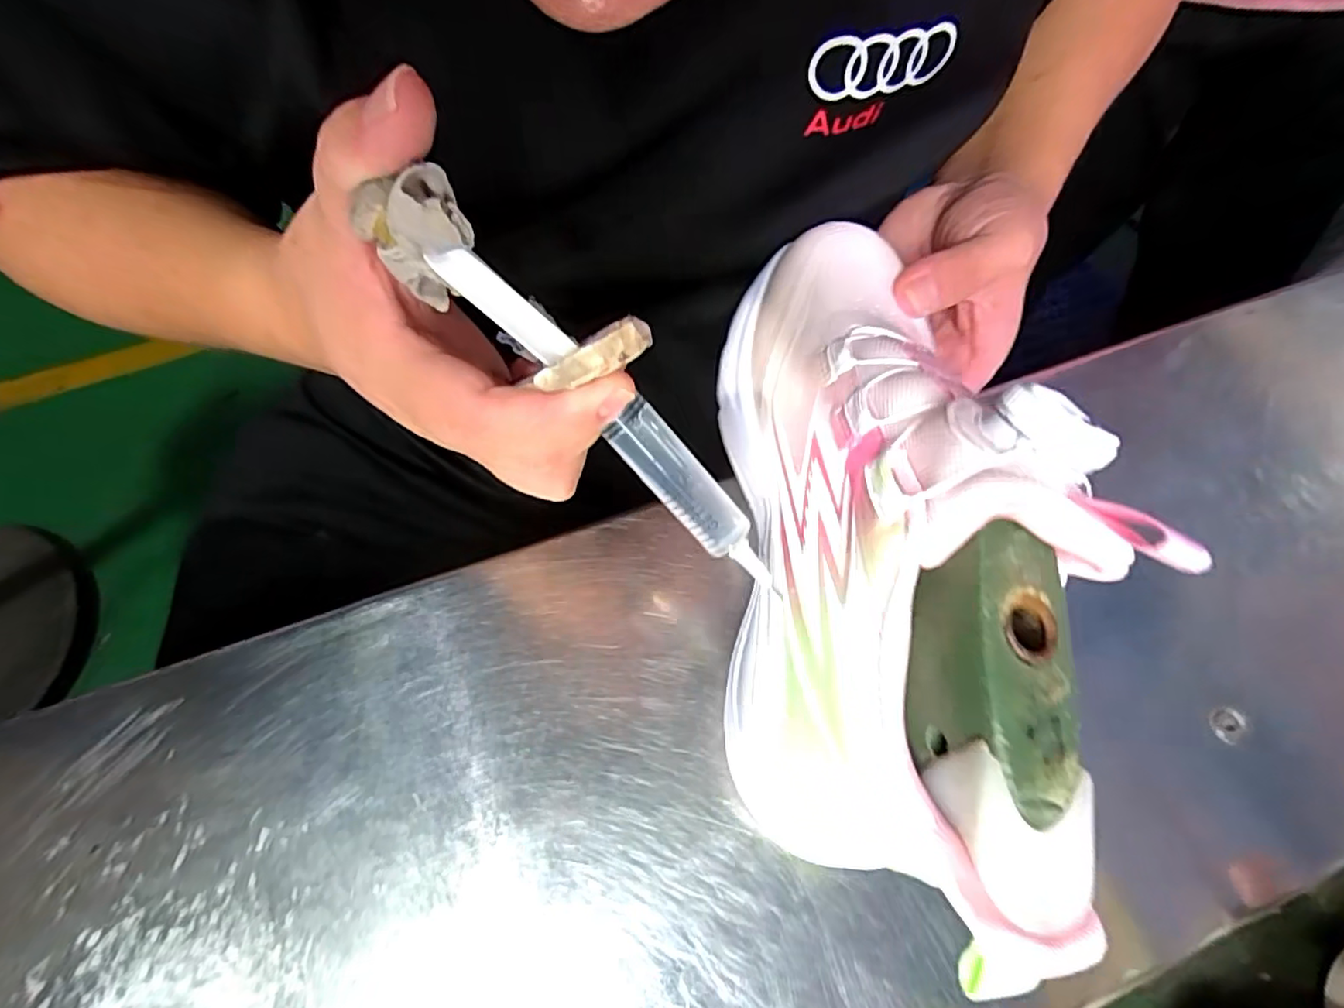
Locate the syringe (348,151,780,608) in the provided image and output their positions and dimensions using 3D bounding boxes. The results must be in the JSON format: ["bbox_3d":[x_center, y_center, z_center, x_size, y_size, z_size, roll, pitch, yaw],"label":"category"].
[{"bbox_3d":[-0.018,-0.030,0.175,0.151,0.038,0.021,44,67,-17],"label":"syringe"}]

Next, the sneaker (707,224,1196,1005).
[{"bbox_3d":[0.060,-0.003,0.197,0.077,0.113,0.238,2,65,-2],"label":"sneaker"}]

